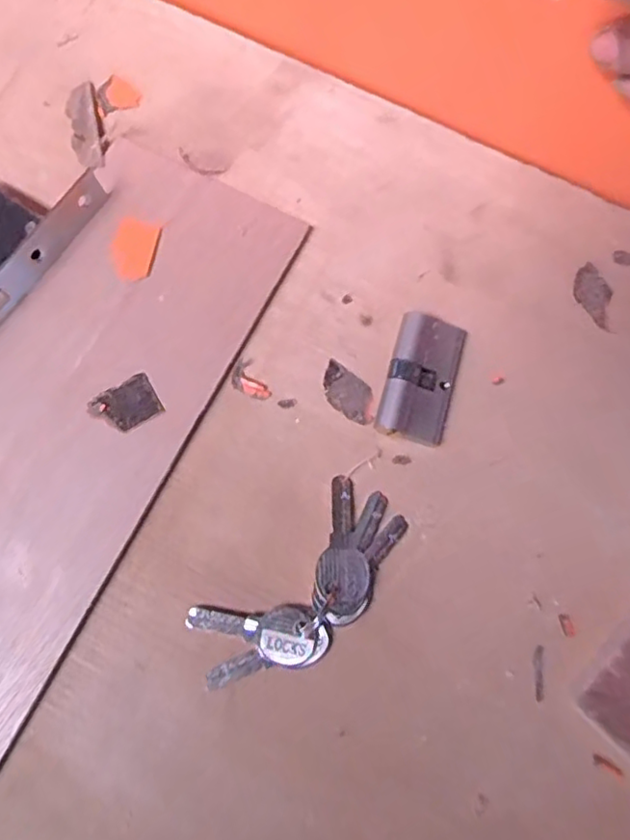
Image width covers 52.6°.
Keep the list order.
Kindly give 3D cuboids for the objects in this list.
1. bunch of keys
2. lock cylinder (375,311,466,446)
[{"bbox_3d":[-0.006,0.076,0.286,0.108,0.007,0.050,-41,79,-10],"label":"bunch of keys"},{"bbox_3d":[0.051,-0.020,0.305,0.031,0.014,0.060,16,76,4],"label":"lock cylinder"}]

